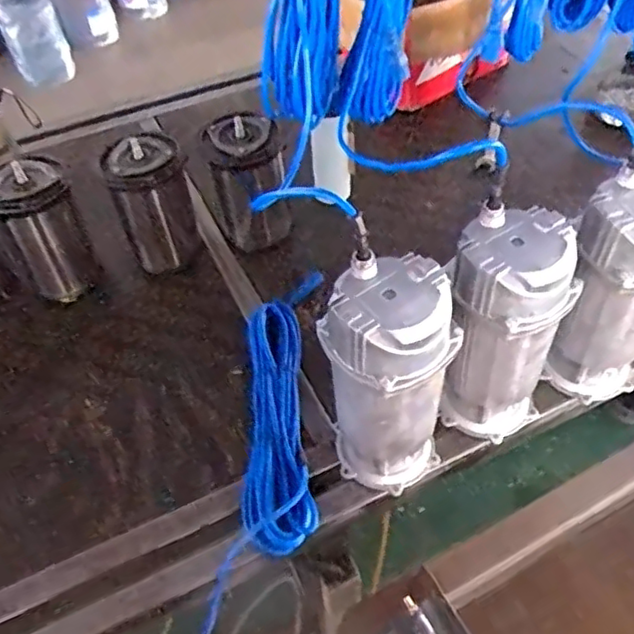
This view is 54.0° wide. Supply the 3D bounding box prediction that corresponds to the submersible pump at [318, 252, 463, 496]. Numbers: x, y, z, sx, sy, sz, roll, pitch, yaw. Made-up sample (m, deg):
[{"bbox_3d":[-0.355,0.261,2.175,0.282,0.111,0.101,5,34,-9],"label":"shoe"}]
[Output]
[{"bbox_3d":[0.080,0.077,0.714,0.139,0.291,0.125,6,50,9],"label":"submersible pump"}]

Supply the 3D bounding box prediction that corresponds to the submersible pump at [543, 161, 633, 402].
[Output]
[{"bbox_3d":[0.373,-0.023,0.782,0.133,0.291,0.115,23,54,22],"label":"submersible pump"}]

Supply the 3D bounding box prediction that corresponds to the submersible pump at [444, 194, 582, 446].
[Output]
[{"bbox_3d":[0.221,0.025,0.748,0.124,0.296,0.114,-4,49,1],"label":"submersible pump"}]

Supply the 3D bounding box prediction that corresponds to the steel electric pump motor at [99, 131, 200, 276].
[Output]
[{"bbox_3d":[-0.261,-0.170,1.016,0.121,0.234,0.101,-25,52,-17],"label":"steel electric pump motor"}]

